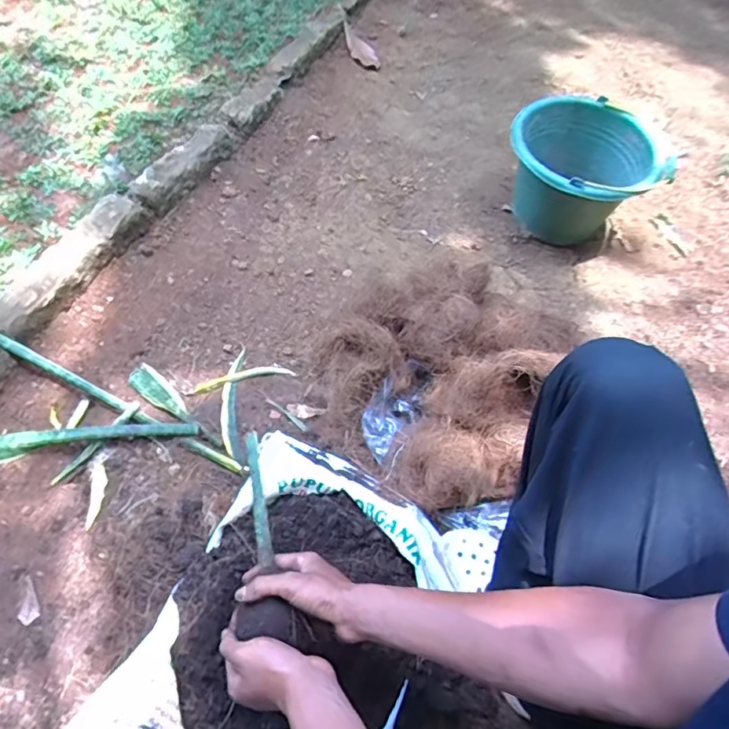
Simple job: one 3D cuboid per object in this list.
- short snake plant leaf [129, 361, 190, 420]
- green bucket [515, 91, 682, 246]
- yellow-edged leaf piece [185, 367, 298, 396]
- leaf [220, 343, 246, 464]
[{"bbox_3d":[-0.337,0.045,0.870,0.127,0.013,0.043,32,59,19],"label":"short snake plant leaf"},{"bbox_3d":[0.459,-0.403,1.146,0.290,0.212,0.308,1,55,-2],"label":"green bucket"},{"bbox_3d":[-0.208,0.025,0.892,0.175,0.017,0.025,-13,59,-10],"label":"yellow-edged leaf piece"},{"bbox_3d":[-0.218,0.059,0.875,0.037,0.023,0.223,-5,55,-6],"label":"leaf"}]

